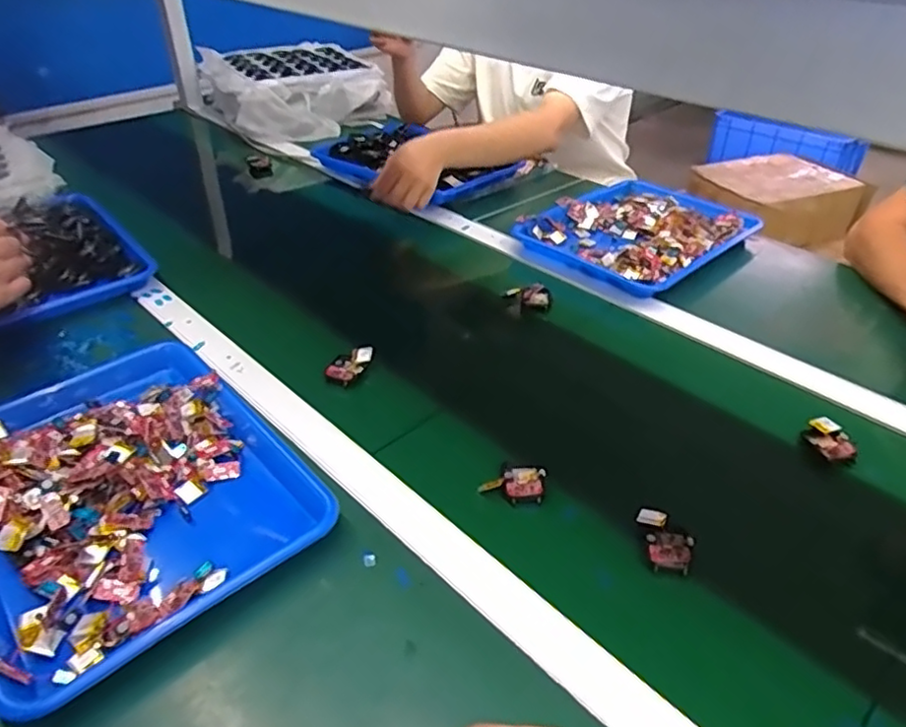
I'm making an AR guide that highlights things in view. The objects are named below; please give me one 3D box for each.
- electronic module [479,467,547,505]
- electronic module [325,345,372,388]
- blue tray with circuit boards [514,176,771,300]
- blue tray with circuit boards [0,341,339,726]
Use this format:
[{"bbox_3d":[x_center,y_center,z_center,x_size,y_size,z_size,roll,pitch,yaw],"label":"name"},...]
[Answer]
[{"bbox_3d":[0.053,0.106,0.563,0.055,0.017,0.036,8,37,10],"label":"electronic module"},{"bbox_3d":[-0.112,0.000,0.697,0.028,0.025,0.053,26,44,30],"label":"electronic module"},{"bbox_3d":[0.275,-0.192,0.947,0.302,0.046,0.236,-30,46,-34],"label":"blue tray with circuit boards"},{"bbox_3d":[-0.279,0.100,0.536,0.255,0.043,0.325,-29,45,-33],"label":"blue tray with circuit boards"}]

